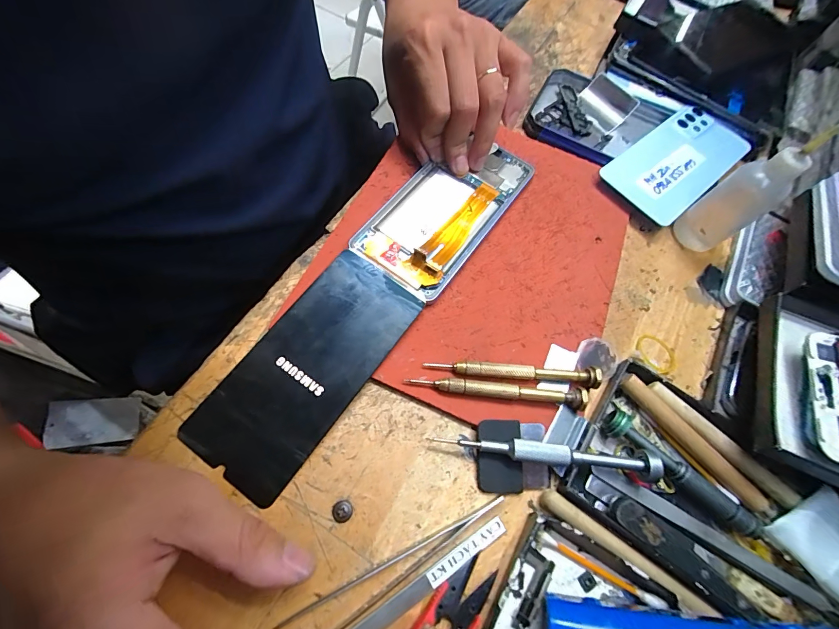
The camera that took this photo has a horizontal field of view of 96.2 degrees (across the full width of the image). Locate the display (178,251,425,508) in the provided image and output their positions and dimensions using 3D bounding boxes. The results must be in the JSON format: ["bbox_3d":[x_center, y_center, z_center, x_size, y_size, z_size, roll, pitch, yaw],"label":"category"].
[{"bbox_3d":[-0.067,0.030,0.229,0.068,0.004,0.146,34,71,8],"label":"display"}]

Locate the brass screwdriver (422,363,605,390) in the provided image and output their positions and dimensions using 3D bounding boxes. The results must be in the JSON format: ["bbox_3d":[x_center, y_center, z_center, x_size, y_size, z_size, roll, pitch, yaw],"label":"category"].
[{"bbox_3d":[0.059,0.038,0.237,0.108,0.008,0.012,4,65,-5],"label":"brass screwdriver"}]

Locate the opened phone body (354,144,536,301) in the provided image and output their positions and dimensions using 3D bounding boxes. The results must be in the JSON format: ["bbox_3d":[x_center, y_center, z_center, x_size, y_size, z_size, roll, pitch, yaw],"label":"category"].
[{"bbox_3d":[0.022,-0.082,0.284,0.072,0.014,0.153,33,69,15],"label":"opened phone body"}]

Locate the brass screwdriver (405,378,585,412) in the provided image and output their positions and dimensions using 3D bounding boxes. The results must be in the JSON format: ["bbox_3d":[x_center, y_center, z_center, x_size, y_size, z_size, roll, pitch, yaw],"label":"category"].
[{"bbox_3d":[0.048,0.046,0.233,0.108,0.009,0.011,10,64,-3],"label":"brass screwdriver"}]

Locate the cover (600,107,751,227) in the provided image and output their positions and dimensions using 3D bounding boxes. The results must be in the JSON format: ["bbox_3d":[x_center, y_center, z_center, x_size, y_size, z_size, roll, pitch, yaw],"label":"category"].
[{"bbox_3d":[0.226,-0.137,0.337,0.145,0.010,0.076,-36,74,-21],"label":"cover"}]

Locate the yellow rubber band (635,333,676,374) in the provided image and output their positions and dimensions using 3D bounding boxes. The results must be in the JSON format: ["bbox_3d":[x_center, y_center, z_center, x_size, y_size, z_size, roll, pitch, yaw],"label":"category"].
[{"bbox_3d":[0.167,0.027,0.264,0.028,0.005,0.030,3,65,-6],"label":"yellow rubber band"}]

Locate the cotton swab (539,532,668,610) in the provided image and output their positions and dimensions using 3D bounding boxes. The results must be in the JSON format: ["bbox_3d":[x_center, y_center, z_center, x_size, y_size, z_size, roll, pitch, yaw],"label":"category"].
[{"bbox_3d":[0.096,0.135,0.199,0.068,0.005,0.005,29,65,6],"label":"cotton swab"}]

